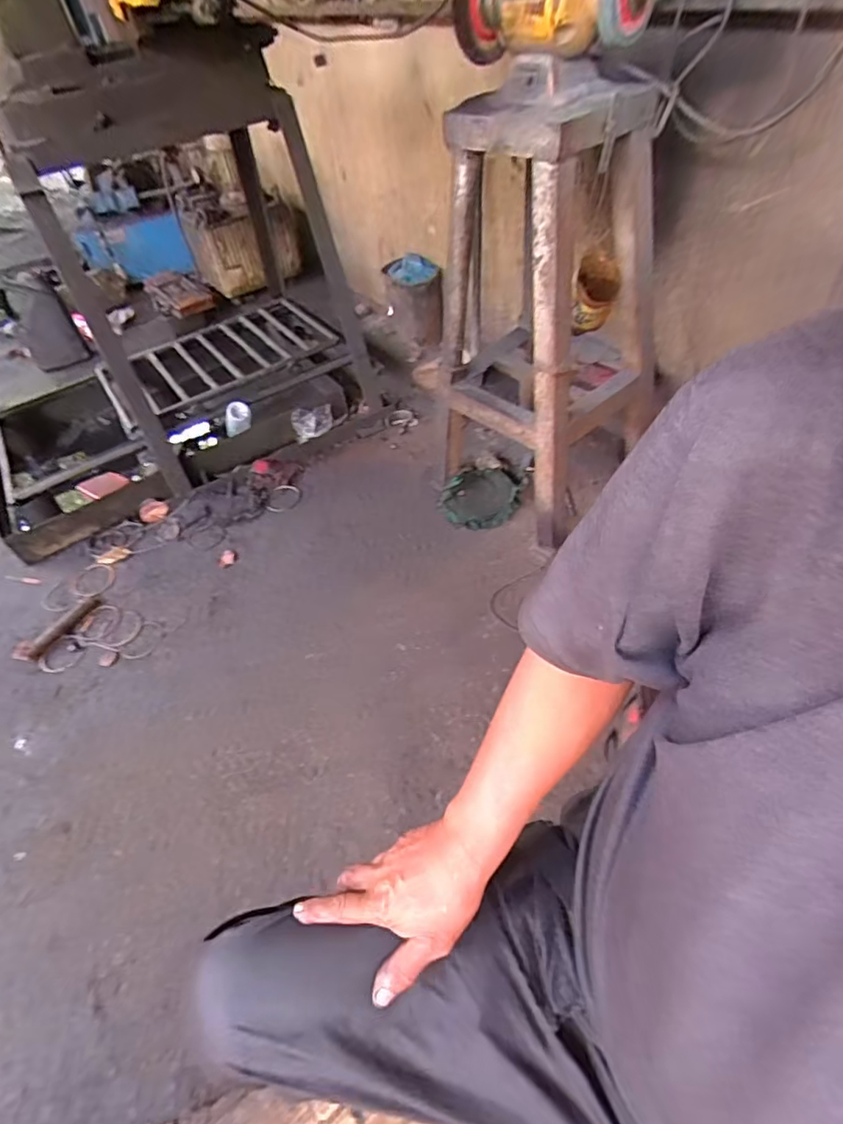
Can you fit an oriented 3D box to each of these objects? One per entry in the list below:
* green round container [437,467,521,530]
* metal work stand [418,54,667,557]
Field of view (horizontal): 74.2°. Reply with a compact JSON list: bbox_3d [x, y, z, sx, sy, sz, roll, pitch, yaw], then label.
[{"bbox_3d":[0.149,-0.171,1.477,0.198,0.061,0.201,21,68,21],"label":"green round container"},{"bbox_3d":[0.284,-0.528,1.189,0.383,0.793,0.432,33,59,30],"label":"metal work stand"}]

